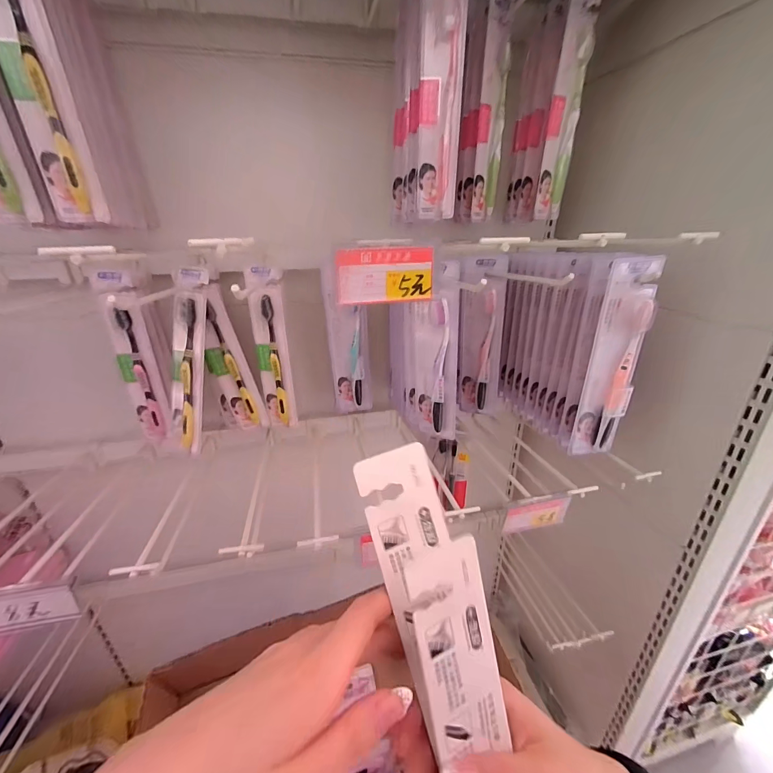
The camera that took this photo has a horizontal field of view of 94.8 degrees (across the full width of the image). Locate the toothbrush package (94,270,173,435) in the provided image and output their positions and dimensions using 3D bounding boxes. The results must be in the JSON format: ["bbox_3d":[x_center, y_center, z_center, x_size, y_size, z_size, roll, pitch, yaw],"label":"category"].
[{"bbox_3d":[-0.313,-0.032,0.450,0.043,0.218,0.030,-18,29,-31],"label":"toothbrush package"}]

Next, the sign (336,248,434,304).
[{"bbox_3d":[0.000,-0.080,0.258,0.070,0.037,0.004,-5,24,-11],"label":"sign"}]

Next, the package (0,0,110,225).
[{"bbox_3d":[-0.289,-0.259,0.292,0.043,0.217,0.023,-17,28,-29],"label":"package"}]

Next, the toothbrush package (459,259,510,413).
[{"bbox_3d":[0.135,-0.067,0.515,0.028,0.227,0.058,-21,30,-35],"label":"toothbrush package"}]

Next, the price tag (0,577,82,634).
[{"bbox_3d":[-0.310,0.191,0.306,0.075,0.045,0.008,-3,15,-16],"label":"price tag"}]

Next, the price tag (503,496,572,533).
[{"bbox_3d":[0.170,0.142,0.400,0.079,0.039,0.009,0,22,-18],"label":"price tag"}]

